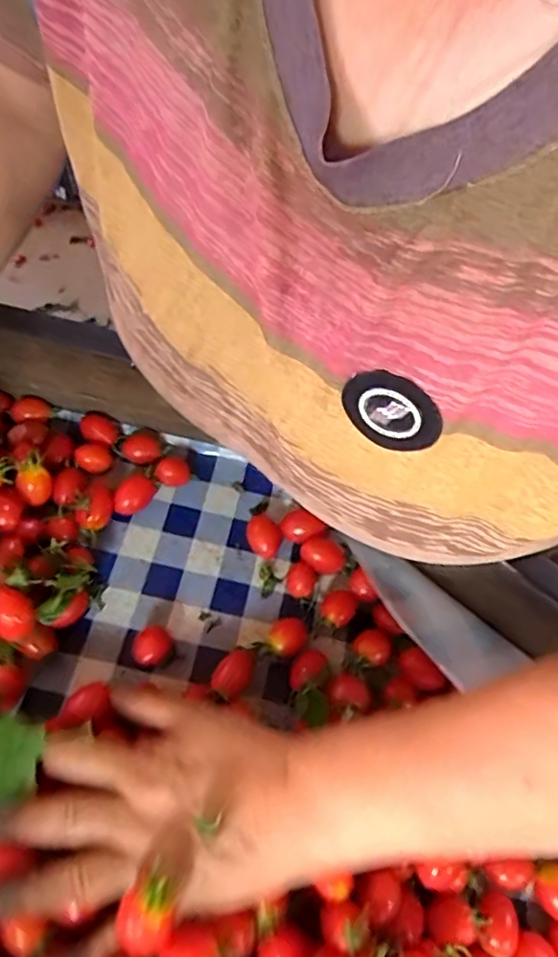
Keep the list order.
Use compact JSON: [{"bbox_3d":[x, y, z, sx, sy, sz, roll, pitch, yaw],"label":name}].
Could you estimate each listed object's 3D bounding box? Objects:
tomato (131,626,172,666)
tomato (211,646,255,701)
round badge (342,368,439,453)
[{"bbox_3d":[-0.081,0.109,0.373,0.022,0.020,0.025,26,61,13],"label":"tomato"},{"bbox_3d":[-0.029,0.126,0.370,0.021,0.019,0.031,29,62,14],"label":"tomato"},{"bbox_3d":[0.039,-0.023,0.206,0.037,0.027,0.004,31,38,21],"label":"round badge"}]

